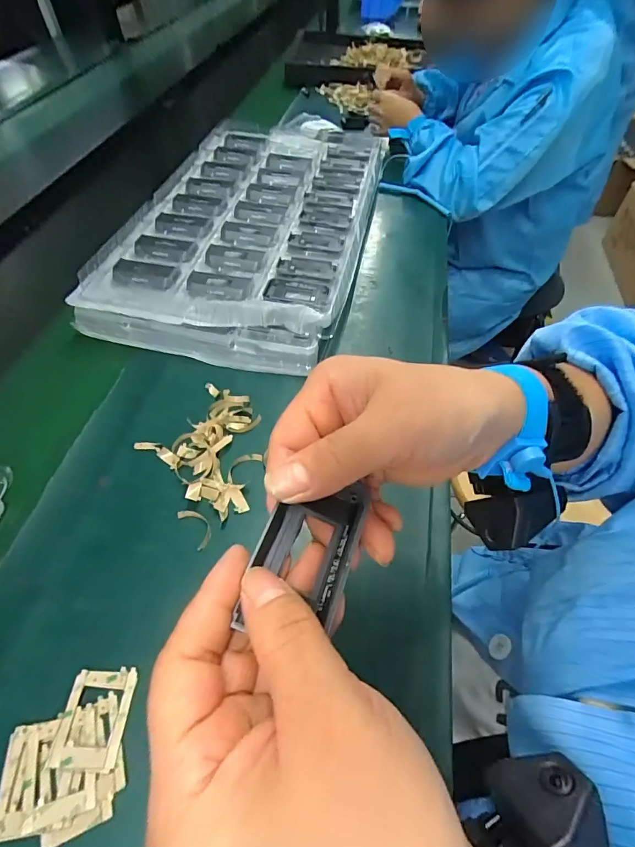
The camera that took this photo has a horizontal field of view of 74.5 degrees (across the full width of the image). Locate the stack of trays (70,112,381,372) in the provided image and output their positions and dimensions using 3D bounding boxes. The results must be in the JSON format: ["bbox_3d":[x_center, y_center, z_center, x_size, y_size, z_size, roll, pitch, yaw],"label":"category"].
[{"bbox_3d":[-0.079,-0.340,0.644,0.316,0.045,0.643,11,54,5],"label":"stack of trays"}]

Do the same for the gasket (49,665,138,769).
[{"bbox_3d":[-0.147,0.192,0.276,0.040,0.004,0.054,4,54,0],"label":"gasket"}]

